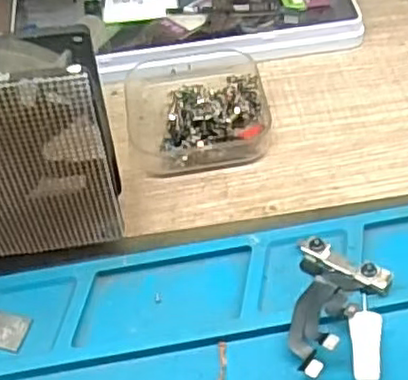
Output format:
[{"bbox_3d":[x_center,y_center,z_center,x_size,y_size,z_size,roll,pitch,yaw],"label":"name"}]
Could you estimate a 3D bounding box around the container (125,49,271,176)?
[{"bbox_3d":[-0.004,-0.041,0.306,0.062,0.022,0.068,-10,50,-2],"label":"container"}]

